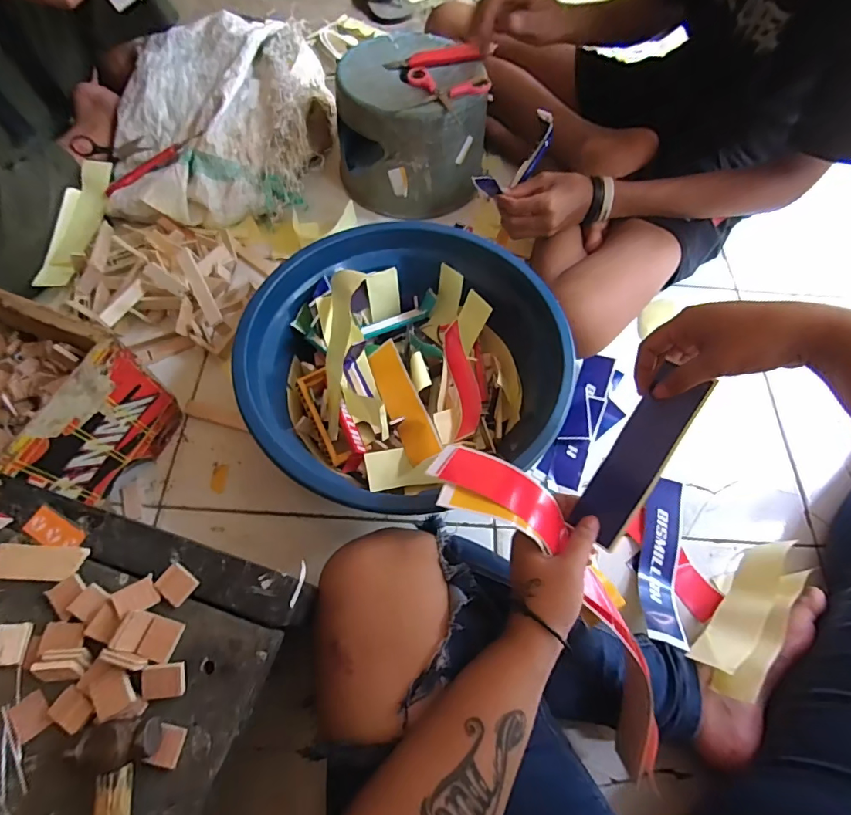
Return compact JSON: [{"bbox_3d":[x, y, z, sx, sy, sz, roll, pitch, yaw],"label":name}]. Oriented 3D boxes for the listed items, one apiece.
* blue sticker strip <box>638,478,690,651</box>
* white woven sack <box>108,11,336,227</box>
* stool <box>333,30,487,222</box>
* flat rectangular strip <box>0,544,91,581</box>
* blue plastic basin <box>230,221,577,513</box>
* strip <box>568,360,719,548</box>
[{"bbox_3d":[0.279,0.169,0.529,0.045,0.043,0.191,18,65,6],"label":"blue sticker strip"},{"bbox_3d":[-0.343,-0.499,0.782,0.347,0.125,0.430,-9,65,-7],"label":"white woven sack"},{"bbox_3d":[-0.022,-0.455,0.753,0.238,0.166,0.234,-2,64,-4],"label":"stool"},{"bbox_3d":[-0.281,0.109,0.323,0.077,0.005,0.023,3,64,-2],"label":"flat rectangular strip"},{"bbox_3d":[-0.028,-0.048,0.551,0.337,0.130,0.324,1,64,-2],"label":"blue plastic basin"},{"bbox_3d":[0.174,0.042,0.375,0.042,0.017,0.143,34,98,13],"label":"strip"}]

